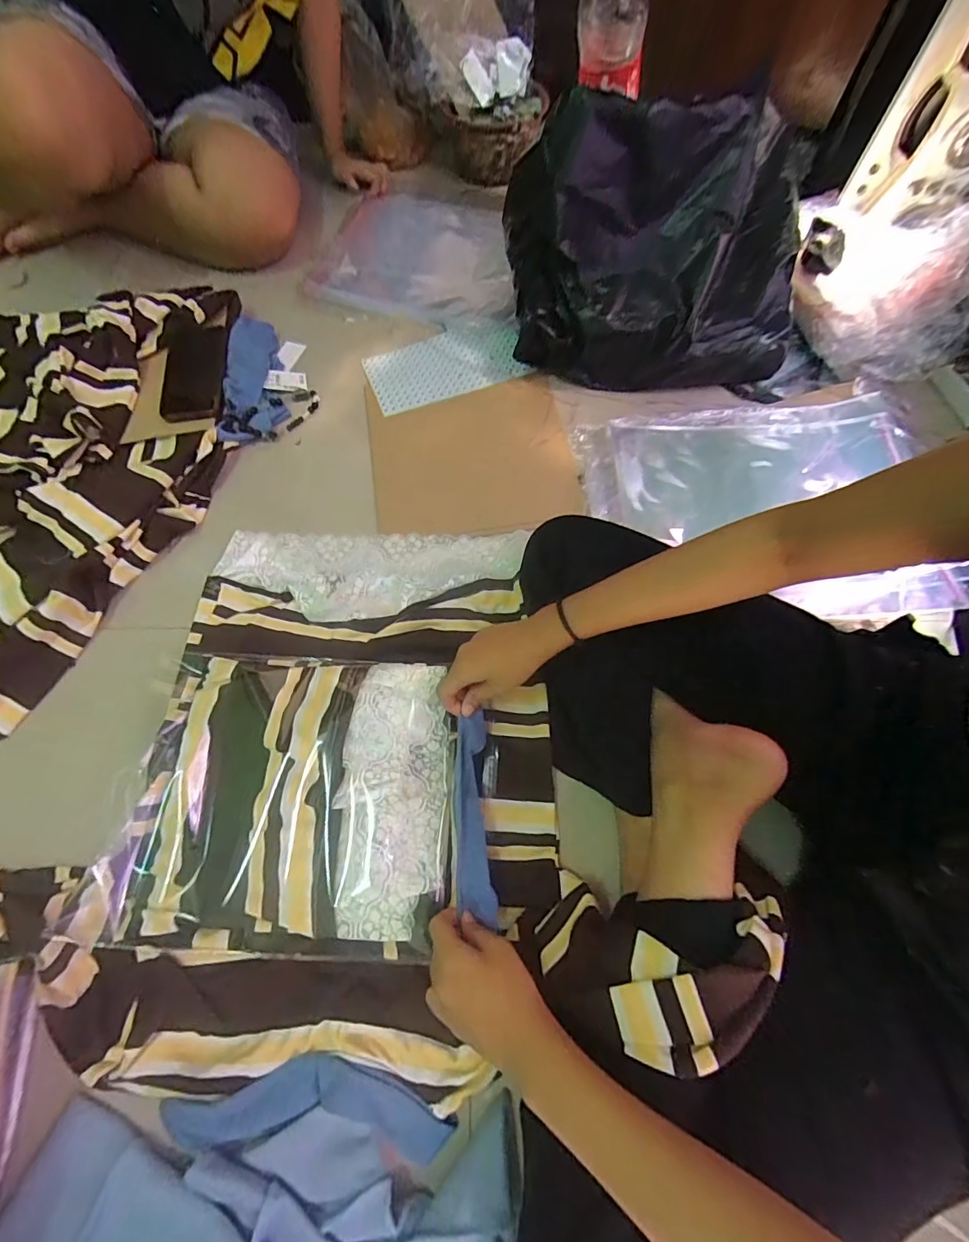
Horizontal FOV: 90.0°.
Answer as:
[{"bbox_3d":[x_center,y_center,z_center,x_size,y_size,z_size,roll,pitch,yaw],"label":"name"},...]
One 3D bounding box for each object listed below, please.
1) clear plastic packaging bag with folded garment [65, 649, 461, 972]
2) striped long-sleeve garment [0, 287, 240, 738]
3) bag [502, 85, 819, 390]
[{"bbox_3d":[-0.185,0.161,0.457,0.309,0.040,0.257,3,71,-1],"label":"clear plastic packaging bag with folded garment"},{"bbox_3d":[-0.624,-0.212,0.600,0.553,0.042,0.719,27,69,11],"label":"striped long-sleeve garment"},{"bbox_3d":[0.225,-0.461,0.608,0.359,0.285,0.189,-2,67,-1],"label":"bag"}]

